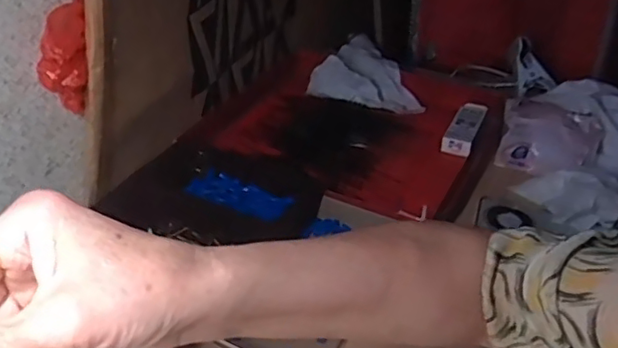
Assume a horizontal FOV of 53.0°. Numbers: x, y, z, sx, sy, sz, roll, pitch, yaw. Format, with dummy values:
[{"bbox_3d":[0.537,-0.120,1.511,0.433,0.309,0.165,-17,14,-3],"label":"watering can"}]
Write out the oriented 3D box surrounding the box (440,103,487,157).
[{"bbox_3d":[0.230,-0.069,0.915,0.041,0.023,0.137,19,39,17],"label":"box"}]

